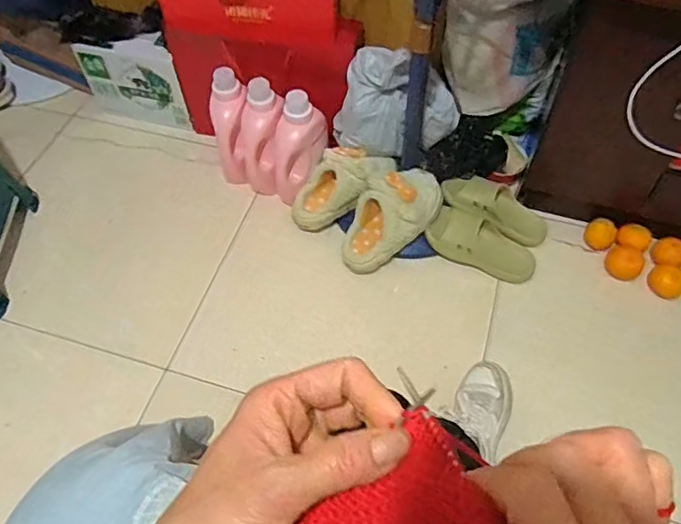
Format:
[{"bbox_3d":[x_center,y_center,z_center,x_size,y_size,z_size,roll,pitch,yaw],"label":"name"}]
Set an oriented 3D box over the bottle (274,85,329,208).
[{"bbox_3d":[-0.092,-0.248,1.241,0.091,0.262,0.103,19,29,13],"label":"bottle"}]

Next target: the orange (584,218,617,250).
[{"bbox_3d":[0.564,-0.058,1.227,0.060,0.051,0.057,-1,56,1],"label":"orange"}]

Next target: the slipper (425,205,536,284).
[{"bbox_3d":[0.301,-0.033,1.191,0.232,0.072,0.093,27,59,-2],"label":"slipper"}]

